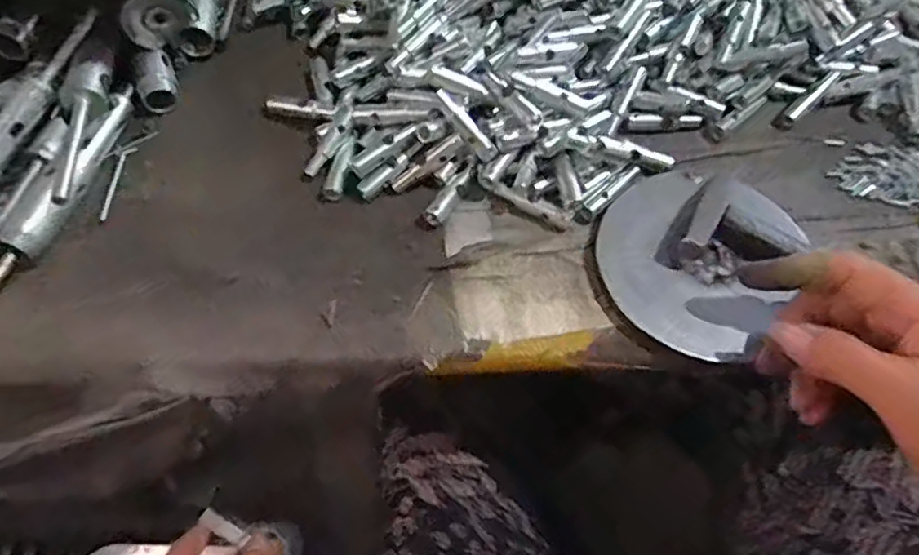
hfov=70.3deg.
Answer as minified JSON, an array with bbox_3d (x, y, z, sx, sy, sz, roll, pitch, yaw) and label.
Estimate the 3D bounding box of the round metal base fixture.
[{"bbox_3d":[0.140,-0.020,0.373,0.107,0.026,0.123,36,68,14],"label":"round metal base fixture"}]

